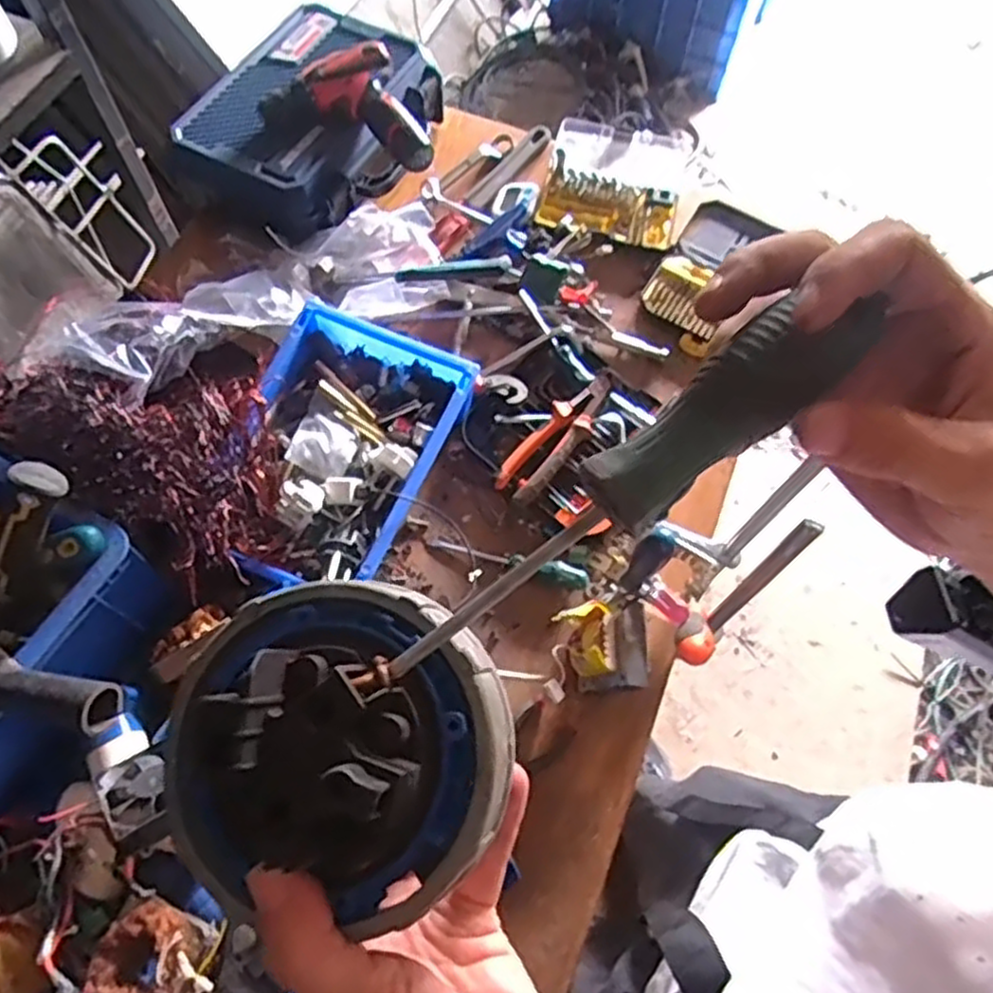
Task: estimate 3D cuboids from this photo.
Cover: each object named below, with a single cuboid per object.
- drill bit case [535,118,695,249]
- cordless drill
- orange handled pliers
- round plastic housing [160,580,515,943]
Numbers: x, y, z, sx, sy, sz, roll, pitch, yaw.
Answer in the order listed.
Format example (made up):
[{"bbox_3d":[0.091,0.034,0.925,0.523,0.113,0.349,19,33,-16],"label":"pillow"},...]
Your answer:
[{"bbox_3d":[0.174,-0.470,1.108,0.197,0.038,0.249,10,64,4],"label":"drill bit case"},{"bbox_3d":[-0.199,-0.496,0.983,0.187,0.056,0.193,-24,67,-12],"label":"cordless drill"},{"bbox_3d":[0.074,-0.073,0.876,0.059,0.031,0.193,33,68,14],"label":"orange handled pliers"},{"bbox_3d":[-0.050,0.072,0.228,0.105,0.043,0.092,12,64,5],"label":"round plastic housing"}]

